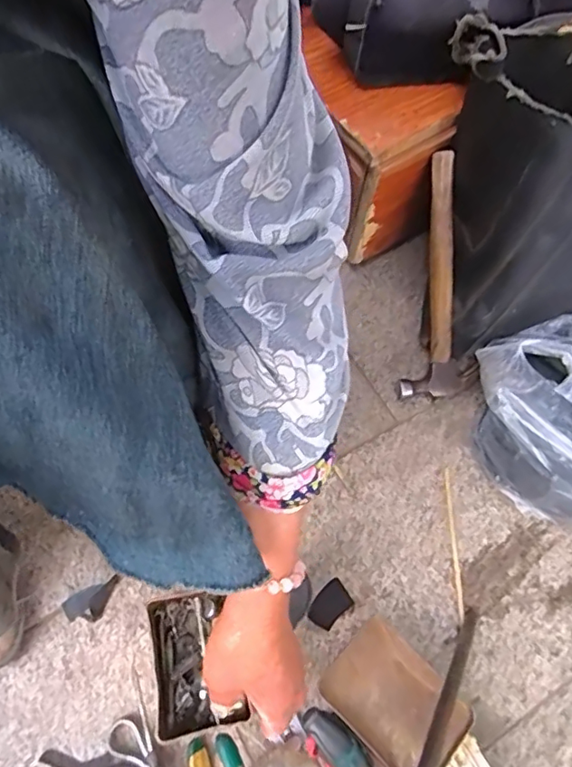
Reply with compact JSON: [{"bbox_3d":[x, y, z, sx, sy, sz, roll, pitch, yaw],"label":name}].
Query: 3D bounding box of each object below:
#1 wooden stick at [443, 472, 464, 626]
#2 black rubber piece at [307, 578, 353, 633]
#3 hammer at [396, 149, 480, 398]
[{"bbox_3d":[0.180,0.169,0.569,0.008,0.004,0.159,4,59,-1],"label":"wooden stick"},{"bbox_3d":[0.043,0.221,0.528,0.046,0.004,0.031,-38,74,-23],"label":"black rubber piece"},{"bbox_3d":[0.179,-0.123,0.621,0.084,0.034,0.274,-1,96,-4],"label":"hammer"}]

